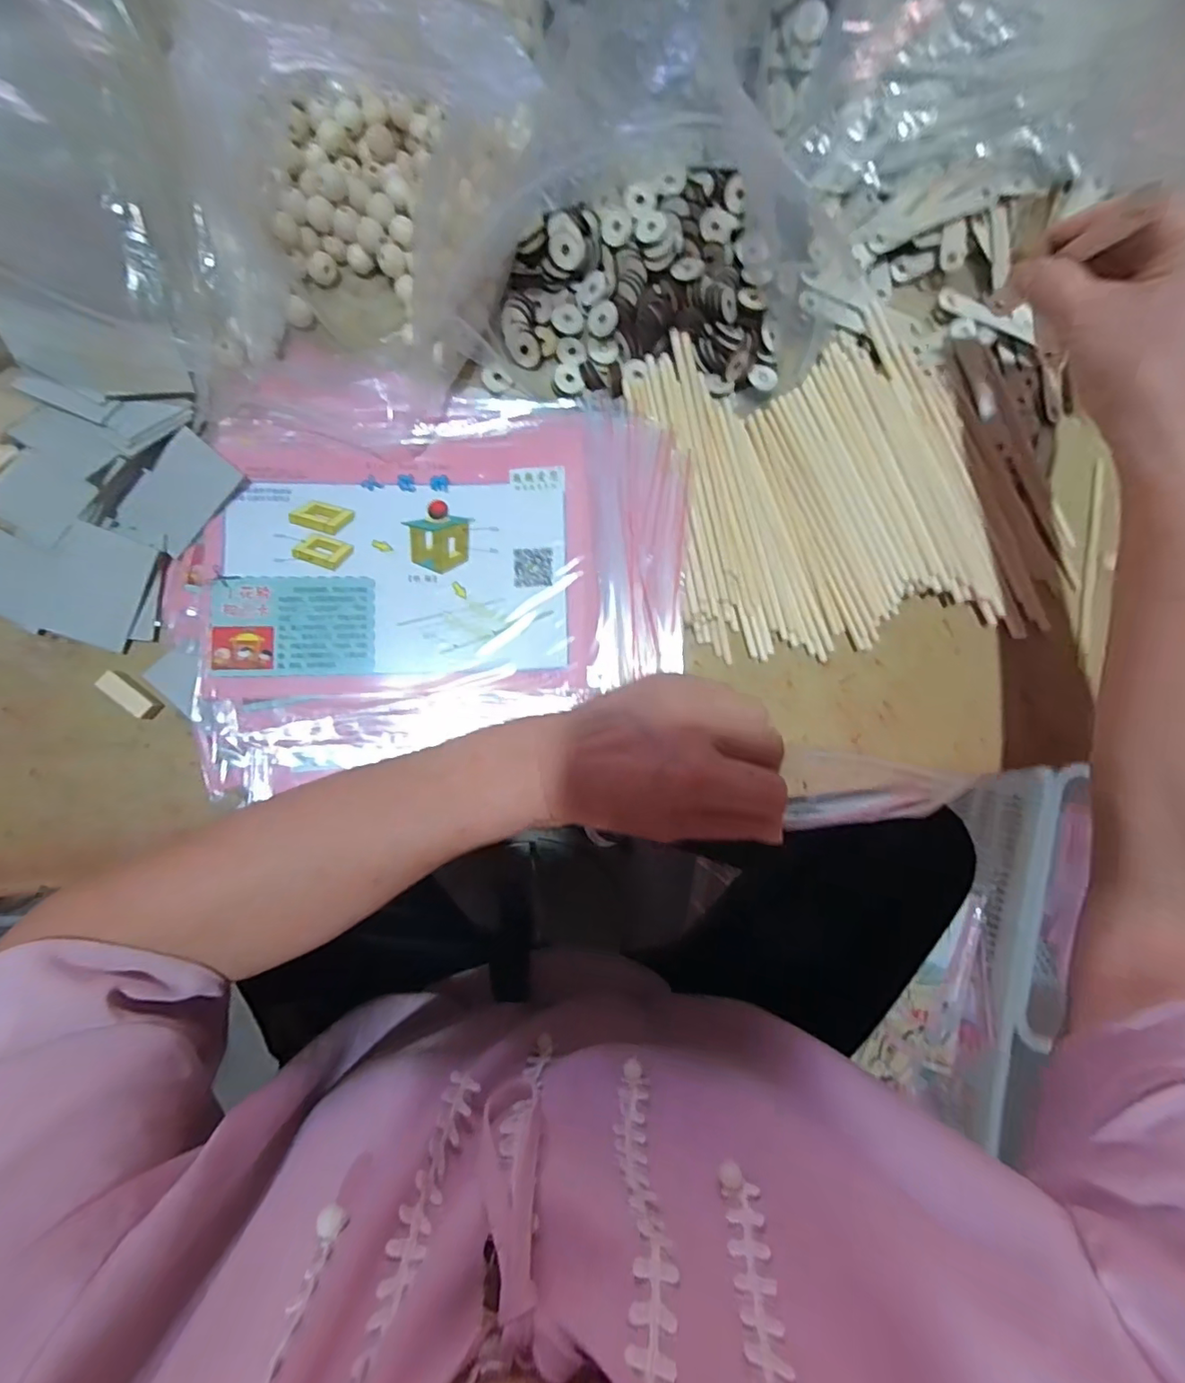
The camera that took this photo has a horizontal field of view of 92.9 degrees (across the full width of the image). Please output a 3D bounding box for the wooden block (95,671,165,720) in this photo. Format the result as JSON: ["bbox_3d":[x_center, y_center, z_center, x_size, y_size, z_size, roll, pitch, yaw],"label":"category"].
[{"bbox_3d":[-0.249,0.002,0.303,0.031,0.010,0.012,43,82,-14],"label":"wooden block"}]

